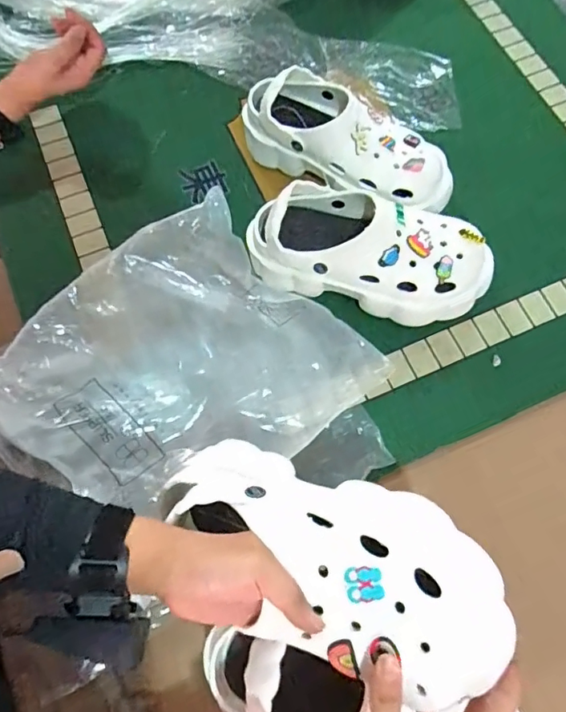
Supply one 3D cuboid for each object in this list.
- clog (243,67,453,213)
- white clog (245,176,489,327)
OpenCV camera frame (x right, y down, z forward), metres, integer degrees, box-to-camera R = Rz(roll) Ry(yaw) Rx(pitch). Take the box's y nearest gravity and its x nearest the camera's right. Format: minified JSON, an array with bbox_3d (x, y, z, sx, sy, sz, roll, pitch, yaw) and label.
[{"bbox_3d":[0.077,-0.253,0.628,0.267,0.096,0.111,32,74,11],"label":"clog"},{"bbox_3d":[0.094,-0.113,0.580,0.268,0.095,0.108,14,72,5],"label":"white clog"}]

